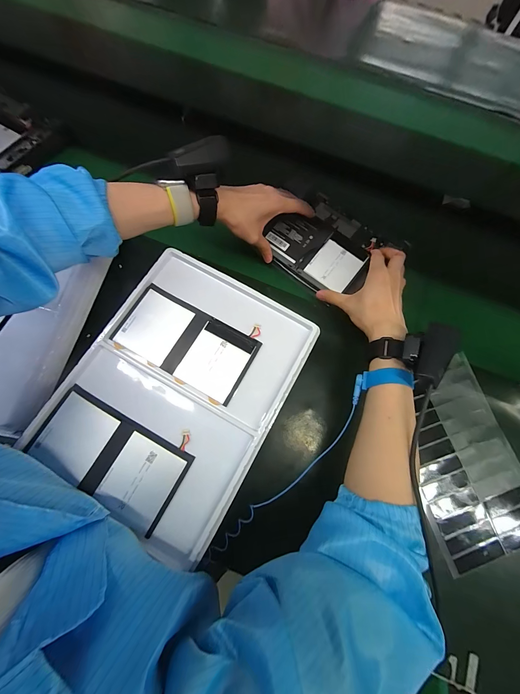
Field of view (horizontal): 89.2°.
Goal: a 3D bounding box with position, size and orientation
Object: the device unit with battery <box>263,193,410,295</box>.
[{"bbox_3d":[0.113,-0.177,0.454,0.177,0.031,0.161,39,75,11],"label":"device unit with battery"}]

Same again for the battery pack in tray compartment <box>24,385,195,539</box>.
[{"bbox_3d":[-0.170,0.121,0.303,0.170,0.006,0.096,29,73,6],"label":"battery pack in tray compartment"}]

